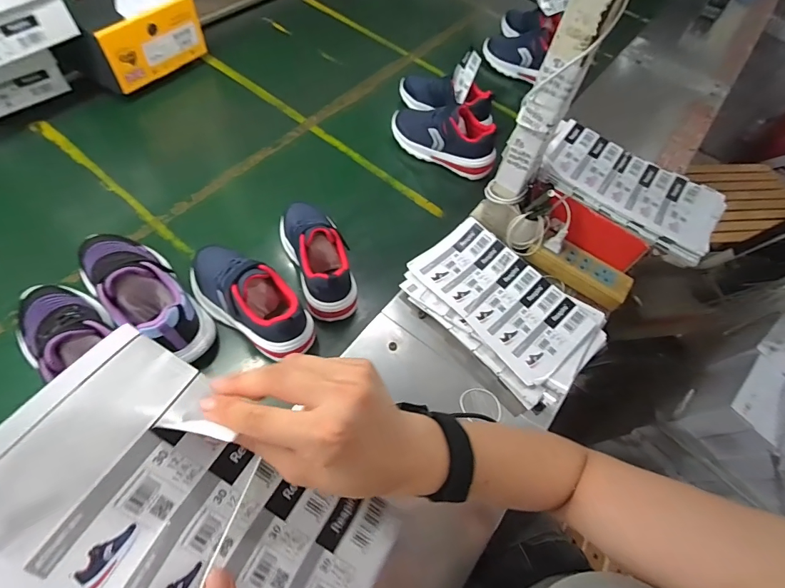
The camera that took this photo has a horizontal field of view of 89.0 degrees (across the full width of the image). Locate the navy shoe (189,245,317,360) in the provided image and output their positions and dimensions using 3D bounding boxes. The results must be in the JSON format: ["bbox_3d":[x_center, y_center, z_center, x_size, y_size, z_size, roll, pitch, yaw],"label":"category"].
[{"bbox_3d":[-0.194,0.002,0.530,0.206,0.084,0.077,35,61,13],"label":"navy shoe"}]

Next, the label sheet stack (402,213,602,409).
[{"bbox_3d":[0.164,0.010,0.574,0.191,0.037,0.265,-38,71,-25],"label":"label sheet stack"}]

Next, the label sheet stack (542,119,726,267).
[{"bbox_3d":[0.351,-0.164,0.591,0.258,0.032,0.152,41,62,16],"label":"label sheet stack"}]

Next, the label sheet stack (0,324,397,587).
[{"bbox_3d":[-0.105,0.138,0.234,0.234,0.014,0.129,44,49,-16],"label":"label sheet stack"}]

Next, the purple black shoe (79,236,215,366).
[{"bbox_3d":[-0.328,-0.015,0.517,0.087,0.088,0.245,-37,70,-25],"label":"purple black shoe"}]

